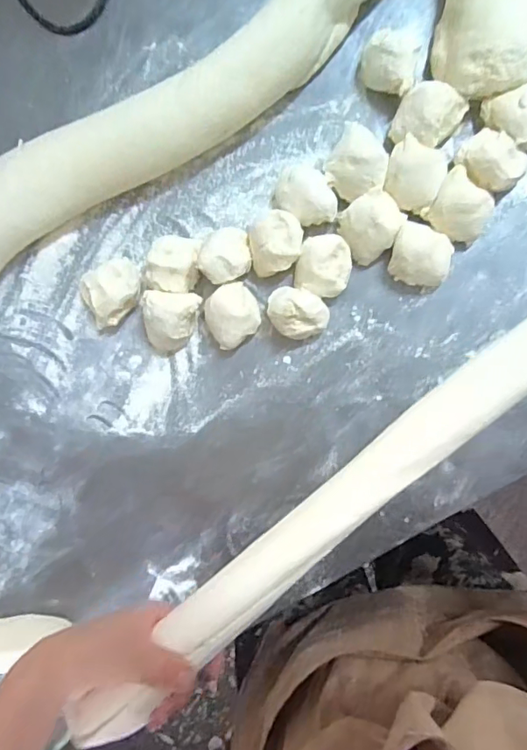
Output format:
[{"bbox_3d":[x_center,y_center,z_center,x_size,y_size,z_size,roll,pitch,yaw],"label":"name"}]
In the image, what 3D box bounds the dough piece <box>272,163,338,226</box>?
[{"bbox_3d":[0.040,-0.160,0.463,0.059,0.030,0.042,36,98,3],"label":"dough piece"}]

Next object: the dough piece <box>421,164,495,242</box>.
[{"bbox_3d":[0.167,-0.139,0.440,0.054,0.036,0.049,42,98,2],"label":"dough piece"}]

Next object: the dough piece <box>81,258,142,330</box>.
[{"bbox_3d":[-0.147,-0.080,0.489,0.049,0.040,0.064,41,98,3],"label":"dough piece"}]

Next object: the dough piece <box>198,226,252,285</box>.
[{"bbox_3d":[-0.035,-0.110,0.470,0.045,0.045,0.049,1,94,7],"label":"dough piece"}]

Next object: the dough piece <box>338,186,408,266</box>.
[{"bbox_3d":[0.095,-0.132,0.452,0.053,0.033,0.048,-38,89,8],"label":"dough piece"}]

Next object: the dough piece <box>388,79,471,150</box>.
[{"bbox_3d":[0.140,-0.217,0.439,0.055,0.040,0.048,22,97,5],"label":"dough piece"}]

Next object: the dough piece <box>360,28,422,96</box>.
[{"bbox_3d":[0.109,-0.267,0.439,0.051,0.034,0.048,29,97,4],"label":"dough piece"}]

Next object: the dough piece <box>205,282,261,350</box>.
[{"bbox_3d":[-0.028,-0.055,0.474,0.049,0.035,0.049,1,94,7],"label":"dough piece"}]

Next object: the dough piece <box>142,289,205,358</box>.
[{"bbox_3d":[-0.086,-0.048,0.480,0.056,0.039,0.056,5,95,7],"label":"dough piece"}]

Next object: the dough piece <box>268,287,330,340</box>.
[{"bbox_3d":[0.031,-0.058,0.461,0.045,0.046,0.052,-37,89,8],"label":"dough piece"}]

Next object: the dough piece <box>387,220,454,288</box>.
[{"bbox_3d":[0.137,-0.101,0.446,0.050,0.037,0.045,18,96,5],"label":"dough piece"}]

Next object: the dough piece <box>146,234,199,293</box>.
[{"bbox_3d":[-0.084,-0.102,0.477,0.046,0.039,0.053,17,96,6],"label":"dough piece"}]

